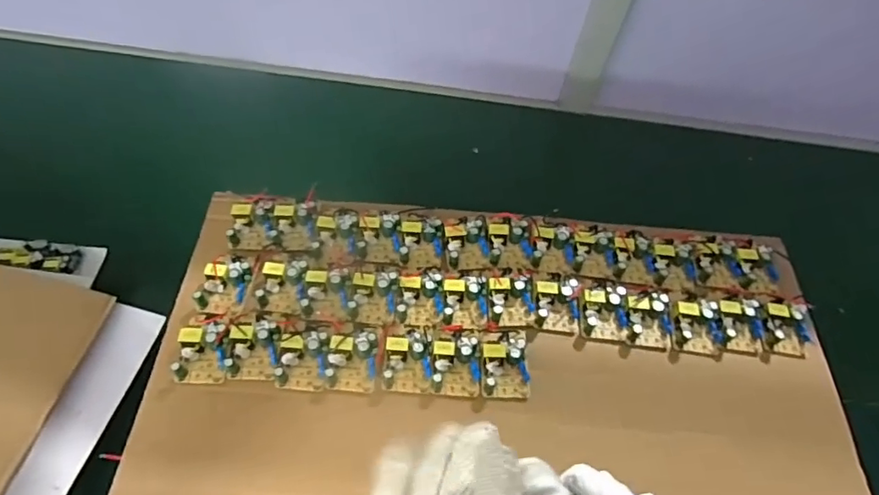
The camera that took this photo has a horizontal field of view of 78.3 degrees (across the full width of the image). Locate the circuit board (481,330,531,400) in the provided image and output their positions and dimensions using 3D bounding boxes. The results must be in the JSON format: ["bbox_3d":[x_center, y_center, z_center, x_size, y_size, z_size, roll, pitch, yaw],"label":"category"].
[{"bbox_3d":[0.049,0.083,0.398,0.035,0.015,0.051,1,59,-3],"label":"circuit board"}]

